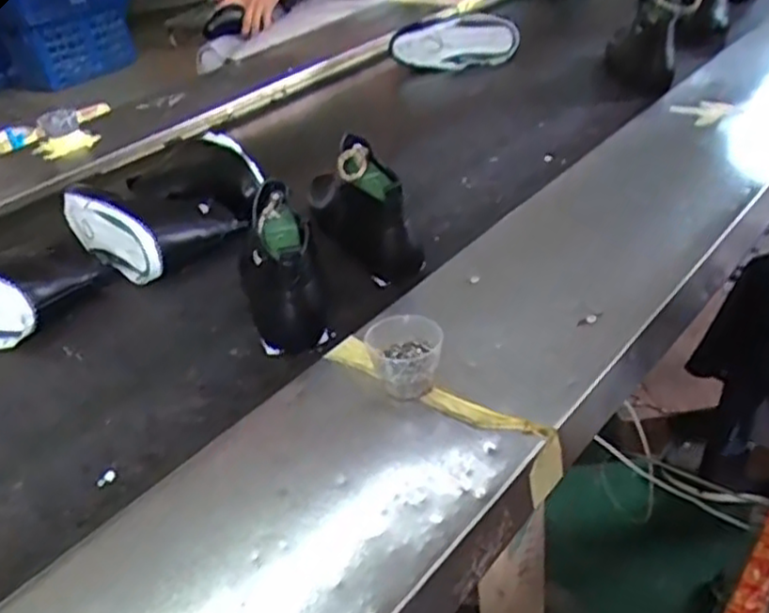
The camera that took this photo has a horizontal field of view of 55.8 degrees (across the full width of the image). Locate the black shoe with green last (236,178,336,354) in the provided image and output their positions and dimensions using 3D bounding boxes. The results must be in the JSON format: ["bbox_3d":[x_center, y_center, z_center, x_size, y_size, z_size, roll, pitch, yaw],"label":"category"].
[{"bbox_3d":[-0.121,-0.052,0.791,0.078,0.154,0.202,-14,36,-10],"label":"black shoe with green last"}]

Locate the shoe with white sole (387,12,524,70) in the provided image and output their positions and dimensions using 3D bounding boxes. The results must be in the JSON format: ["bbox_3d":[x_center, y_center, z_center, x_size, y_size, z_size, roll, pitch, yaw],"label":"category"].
[{"bbox_3d":[0.143,-0.561,1.522,0.271,0.105,0.078,3,37,15],"label":"shoe with white sole"}]

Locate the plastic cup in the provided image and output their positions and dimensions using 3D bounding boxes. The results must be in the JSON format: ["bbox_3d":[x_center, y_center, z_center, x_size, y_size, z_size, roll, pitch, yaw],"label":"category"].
[{"bbox_3d":[0.018,0.044,0.624,0.063,0.048,0.062,-5,36,4],"label":"plastic cup"}]

